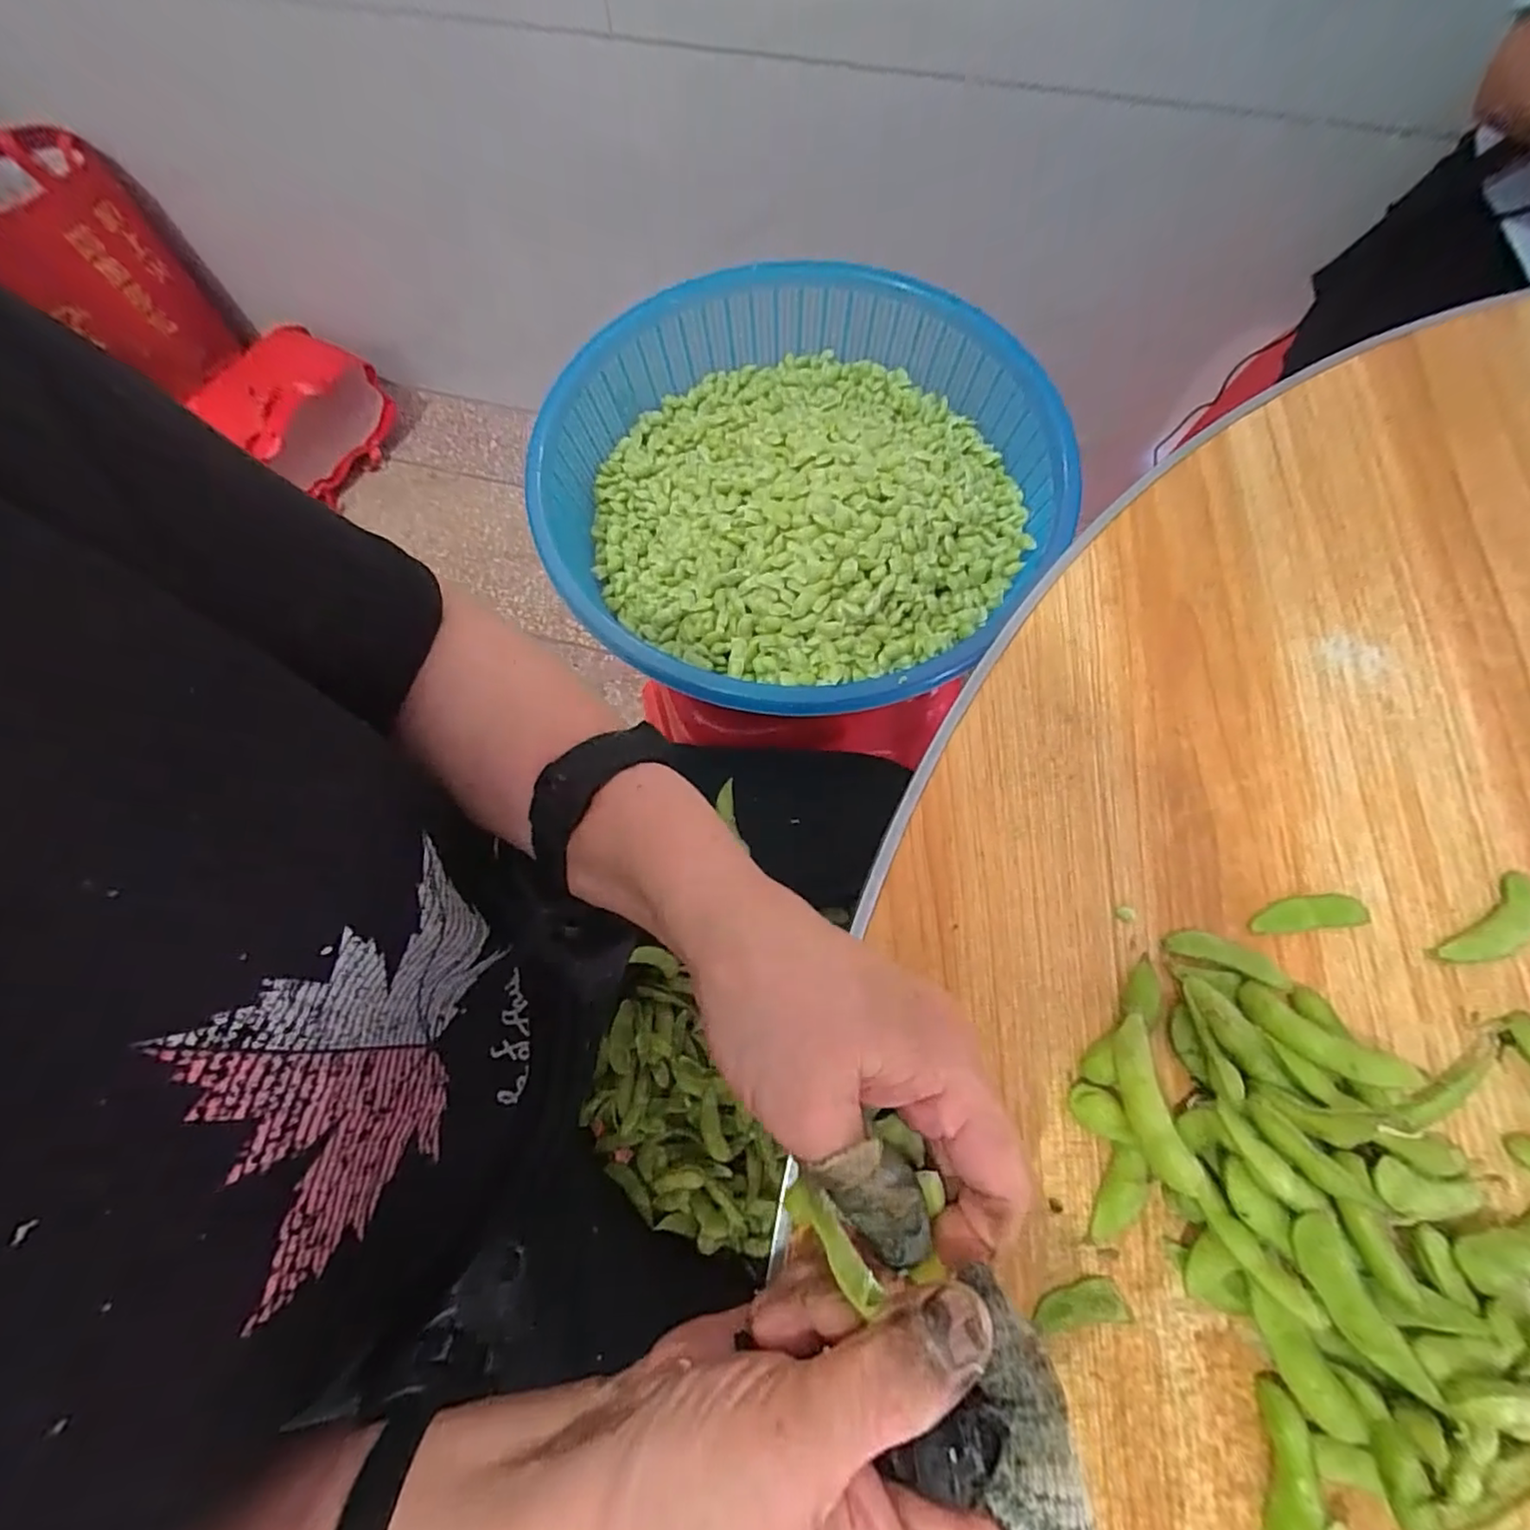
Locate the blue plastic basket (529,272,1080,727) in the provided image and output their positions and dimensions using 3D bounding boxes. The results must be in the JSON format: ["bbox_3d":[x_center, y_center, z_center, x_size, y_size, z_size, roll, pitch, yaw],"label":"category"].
[{"bbox_3d":[0.025,-0.239,0.520,0.381,0.095,0.409,-1,70,2],"label":"blue plastic basket"}]

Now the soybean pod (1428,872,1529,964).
[{"bbox_3d":[0.286,0.063,0.252,0.052,0.009,0.015,-35,73,-9],"label":"soybean pod"}]

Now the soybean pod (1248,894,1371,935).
[{"bbox_3d":[0.216,0.059,0.259,0.045,0.004,0.013,-6,70,1],"label":"soybean pod"}]

